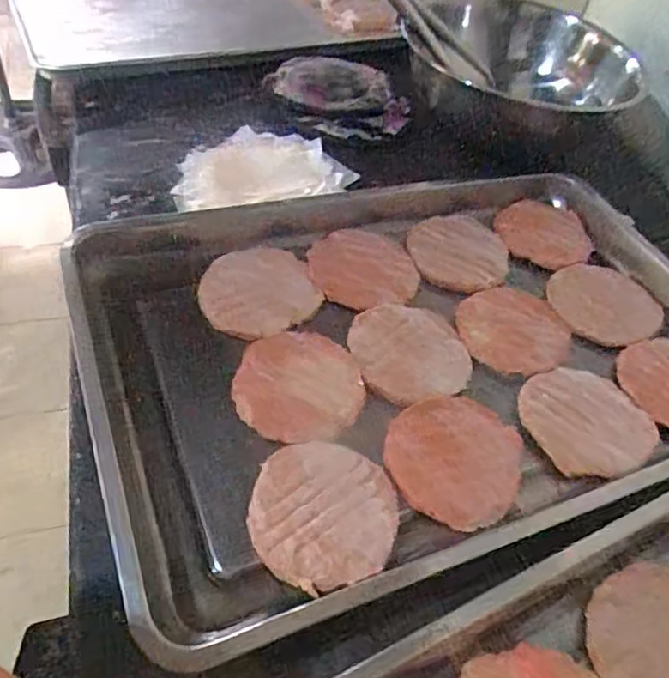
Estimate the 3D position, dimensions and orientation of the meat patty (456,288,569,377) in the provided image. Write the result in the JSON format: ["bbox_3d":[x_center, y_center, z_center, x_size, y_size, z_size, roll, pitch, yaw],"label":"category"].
[{"bbox_3d":[0.177,-0.011,0.623,0.105,0.012,0.114,5,50,-6],"label":"meat patty"}]

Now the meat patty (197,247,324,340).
[{"bbox_3d":[-0.074,-0.047,0.607,0.111,0.013,0.109,5,50,-6],"label":"meat patty"}]

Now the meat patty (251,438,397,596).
[{"bbox_3d":[-0.008,0.128,0.470,0.109,0.010,0.113,-12,54,-19],"label":"meat patty"}]

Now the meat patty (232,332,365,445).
[{"bbox_3d":[-0.031,0.037,0.542,0.106,0.008,0.109,-4,51,-13],"label":"meat patty"}]

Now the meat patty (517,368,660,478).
[{"bbox_3d":[0.222,0.070,0.553,0.106,0.009,0.108,5,50,-6],"label":"meat patty"}]

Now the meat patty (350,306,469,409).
[{"bbox_3d":[0.070,0.010,0.585,0.107,0.017,0.111,-13,54,-20],"label":"meat patty"}]

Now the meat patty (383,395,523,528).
[{"bbox_3d":[0.099,0.094,0.516,0.105,0.013,0.115,5,50,-6],"label":"meat patty"}]

